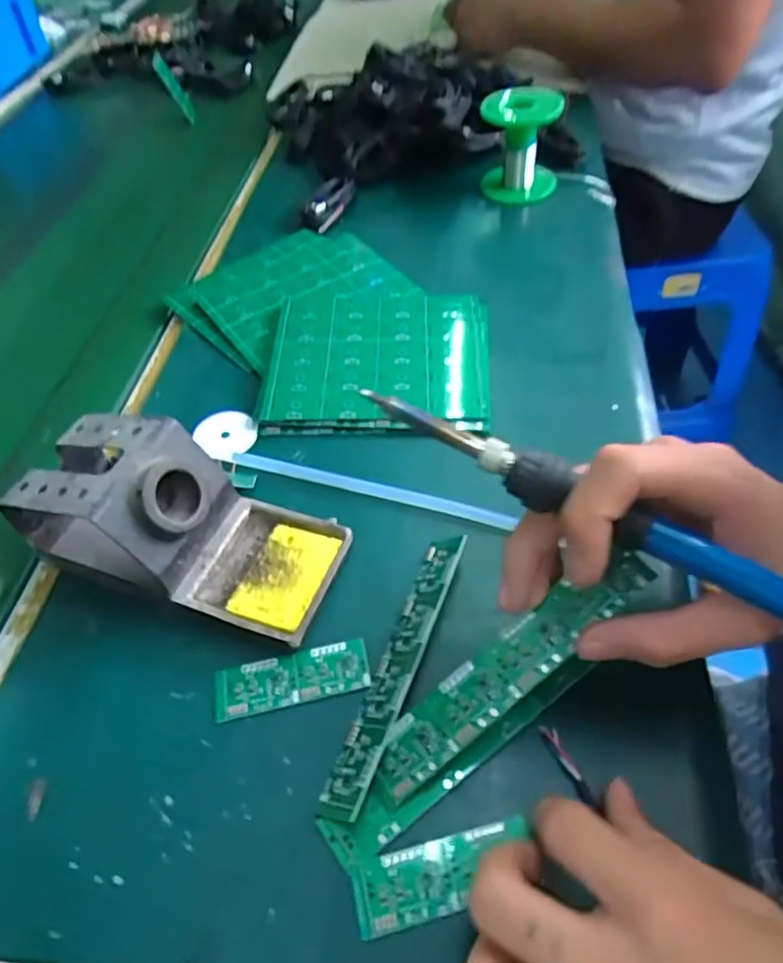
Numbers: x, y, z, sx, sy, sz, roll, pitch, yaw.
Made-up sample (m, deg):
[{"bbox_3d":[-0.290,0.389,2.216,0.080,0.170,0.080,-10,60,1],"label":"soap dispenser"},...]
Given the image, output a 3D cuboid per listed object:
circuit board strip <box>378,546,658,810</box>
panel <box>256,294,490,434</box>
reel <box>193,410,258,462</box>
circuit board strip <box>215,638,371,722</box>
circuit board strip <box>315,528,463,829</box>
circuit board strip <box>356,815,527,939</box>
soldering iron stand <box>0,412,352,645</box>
[{"bbox_3d":[0.047,0.078,0.266,0.141,0.005,0.025,-42,57,3],"label":"circuit board strip"},{"bbox_3d":[-0.011,-0.088,0.436,0.147,0.014,0.133,0,51,4],"label":"panel"},{"bbox_3d":[-0.106,-0.030,0.412,0.038,0.008,0.036,-2,51,2],"label":"reel"},{"bbox_3d":[-0.048,0.093,0.305,0.072,0.004,0.025,-11,51,-5],"label":"circuit board strip"},{"bbox_3d":[0.004,0.084,0.301,0.024,0.004,0.140,-12,39,43],"label":"circuit board strip"},{"bbox_3d":[0.021,0.153,0.250,0.072,0.004,0.026,-12,52,-6],"label":"circuit board strip"},{"bbox_3d":[-0.110,0.021,0.324,0.160,0.069,0.076,14,53,14],"label":"soldering iron stand"}]

